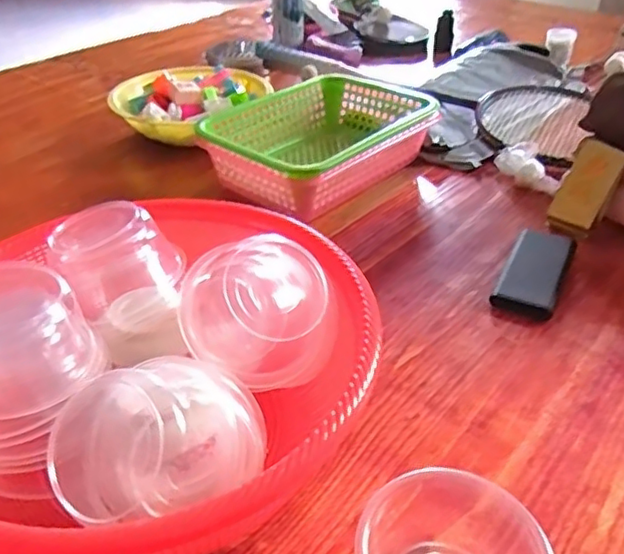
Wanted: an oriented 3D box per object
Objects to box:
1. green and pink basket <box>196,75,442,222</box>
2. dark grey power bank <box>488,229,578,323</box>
[{"bbox_3d":[0.015,-0.188,0.869,0.296,0.089,0.217,-32,46,-34],"label":"green and pink basket"},{"bbox_3d":[0.250,-0.006,0.697,0.063,0.018,0.153,17,41,24],"label":"dark grey power bank"}]

